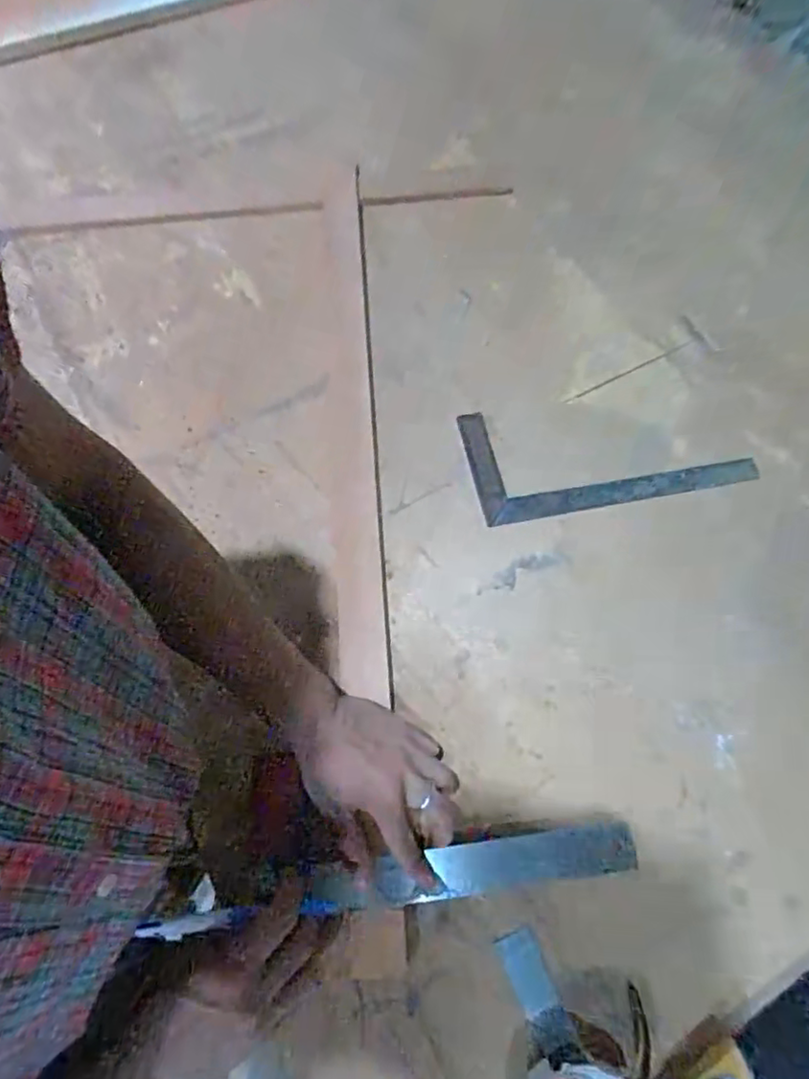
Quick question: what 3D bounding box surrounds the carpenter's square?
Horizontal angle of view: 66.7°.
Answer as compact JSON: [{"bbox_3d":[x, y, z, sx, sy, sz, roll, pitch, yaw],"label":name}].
[{"bbox_3d":[0.211,-0.095,0.652,0.290,0.012,0.122,-9,68,-5],"label":"carpenter's square"}]

